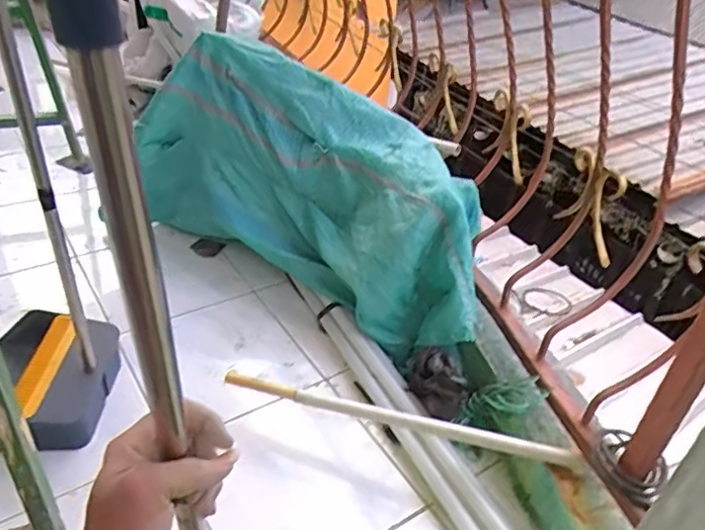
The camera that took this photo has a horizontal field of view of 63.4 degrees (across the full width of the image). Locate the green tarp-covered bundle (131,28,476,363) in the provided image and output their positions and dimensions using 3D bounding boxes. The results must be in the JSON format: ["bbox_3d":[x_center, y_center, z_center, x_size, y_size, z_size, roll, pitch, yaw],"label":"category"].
[{"bbox_3d":[-0.070,-0.176,1.239,0.874,0.363,0.354,28,43,27],"label":"green tarp-covered bundle"}]

